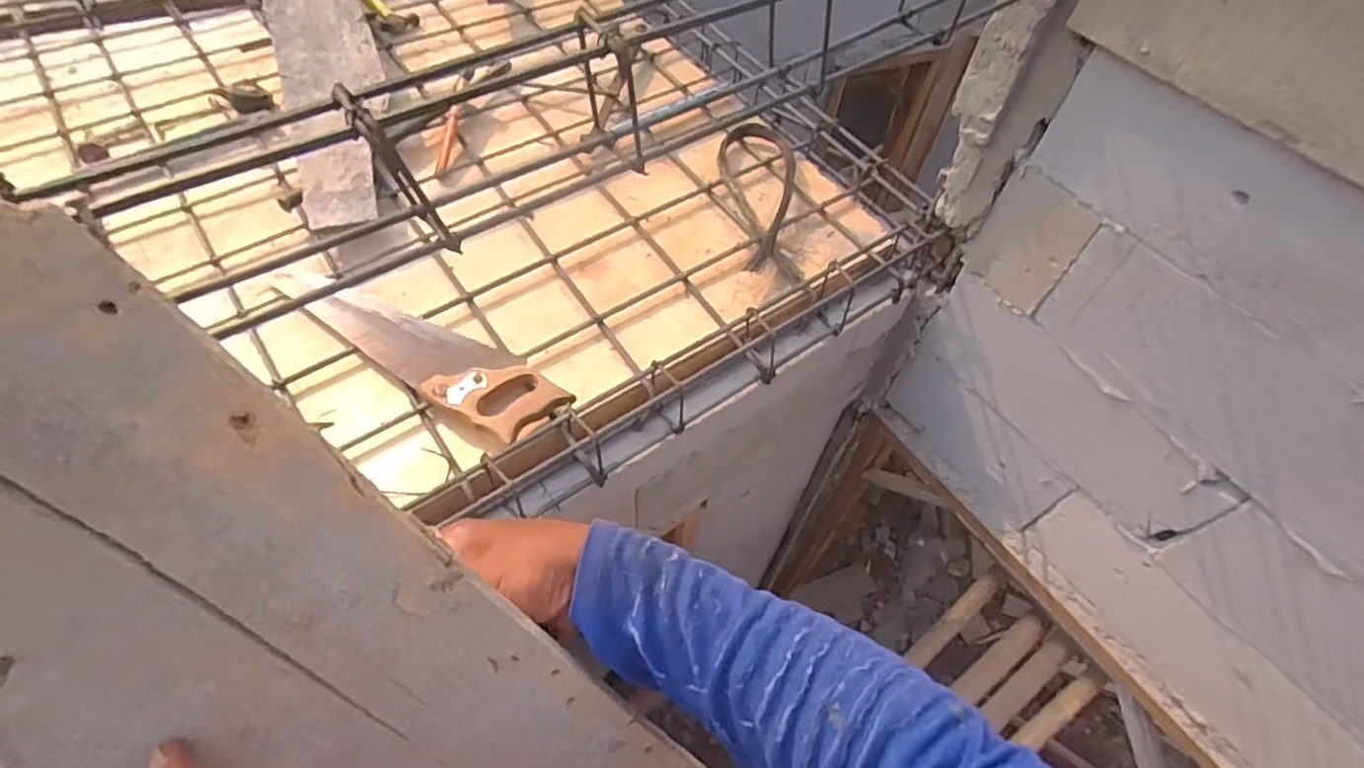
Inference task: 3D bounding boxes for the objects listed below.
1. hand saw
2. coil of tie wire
[{"bbox_3d":[-0.387,-0.060,0.940,0.496,0.036,0.126,31,59,16],"label":"hand saw"},{"bbox_3d":[0.140,-0.346,1.146,0.134,0.029,0.392,1,56,-4],"label":"coil of tie wire"}]

